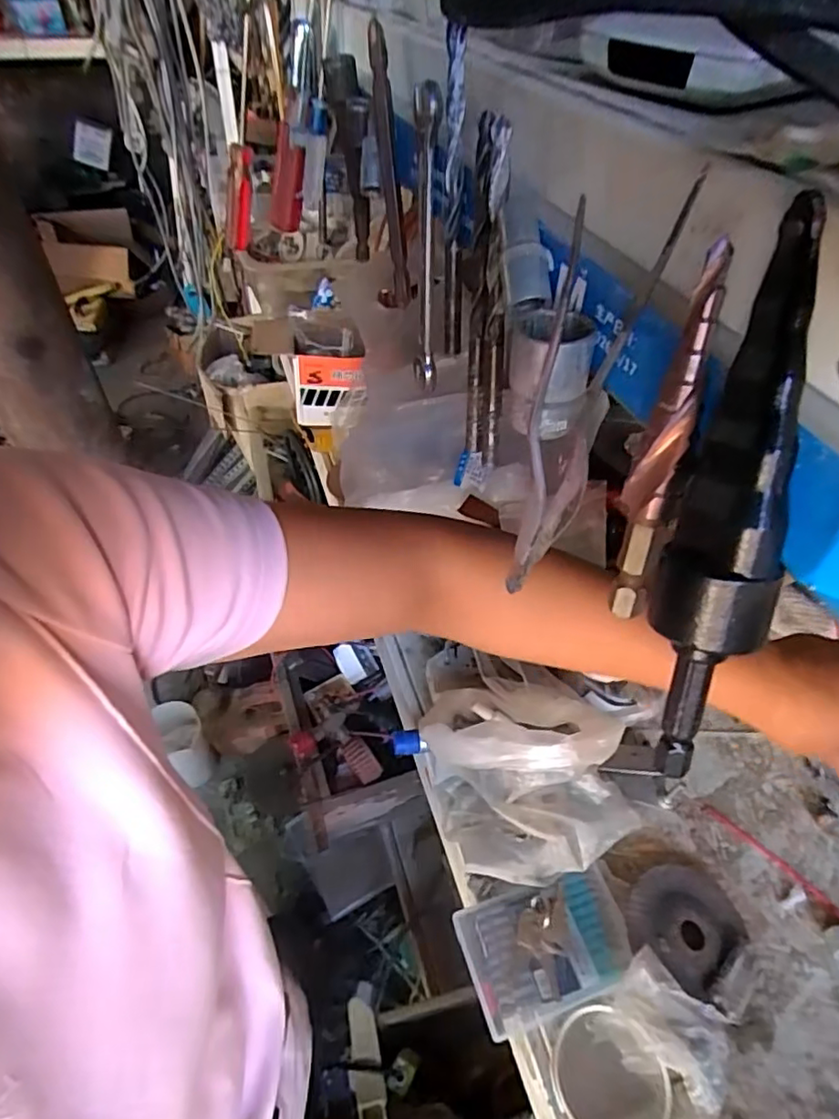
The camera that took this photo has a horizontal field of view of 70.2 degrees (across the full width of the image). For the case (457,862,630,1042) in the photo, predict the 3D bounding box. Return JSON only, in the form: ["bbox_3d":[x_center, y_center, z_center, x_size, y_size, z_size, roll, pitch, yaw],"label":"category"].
[{"bbox_3d":[0.083,0.244,0.378,0.107,0.017,0.068,-13,49,-13],"label":"case"}]

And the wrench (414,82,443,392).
[{"bbox_3d":[0.003,-0.109,0.221,0.009,0.104,0.018,1,47,-1],"label":"wrench"}]

